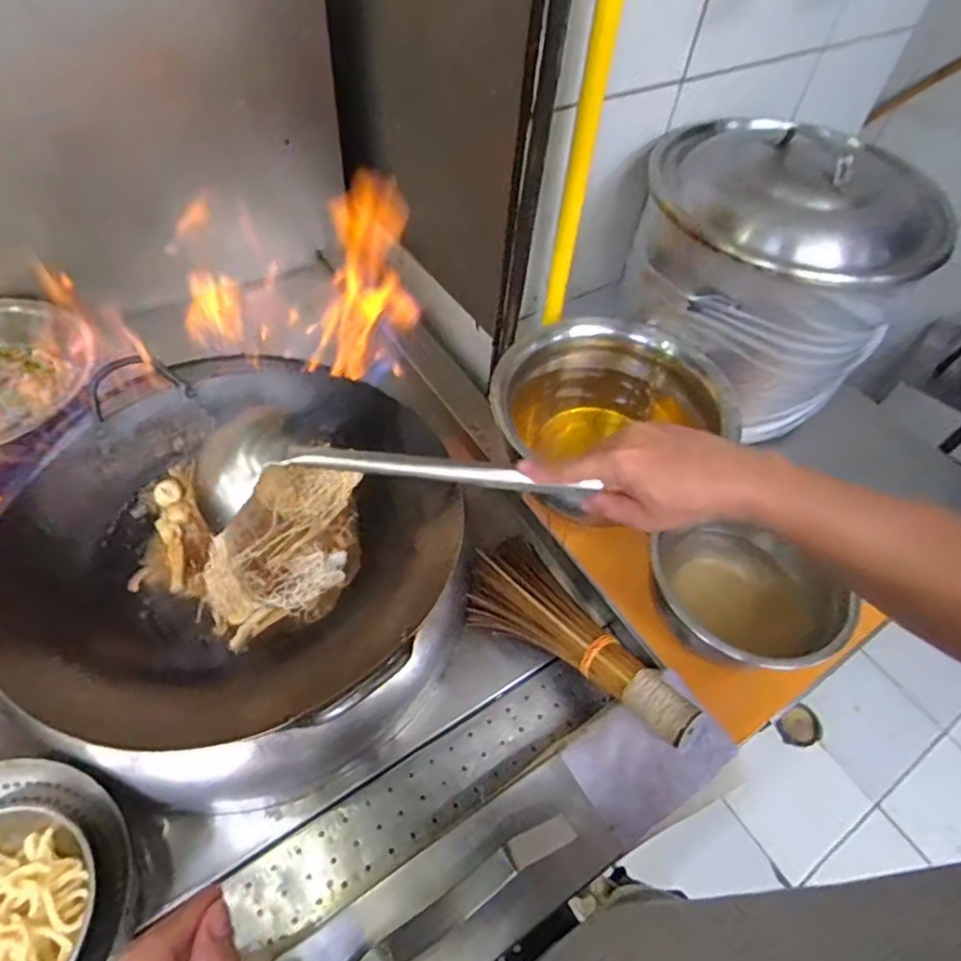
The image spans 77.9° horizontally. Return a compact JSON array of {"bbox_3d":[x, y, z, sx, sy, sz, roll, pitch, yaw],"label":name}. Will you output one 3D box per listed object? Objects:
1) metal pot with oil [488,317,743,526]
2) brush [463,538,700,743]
[{"bbox_3d":[0.163,-0.083,0.746,0.263,0.139,0.241,2,54,-3],"label":"metal pot with oil"},{"bbox_3d":[0.112,0.177,0.653,0.114,0.094,0.275,-37,51,-27],"label":"brush"}]

